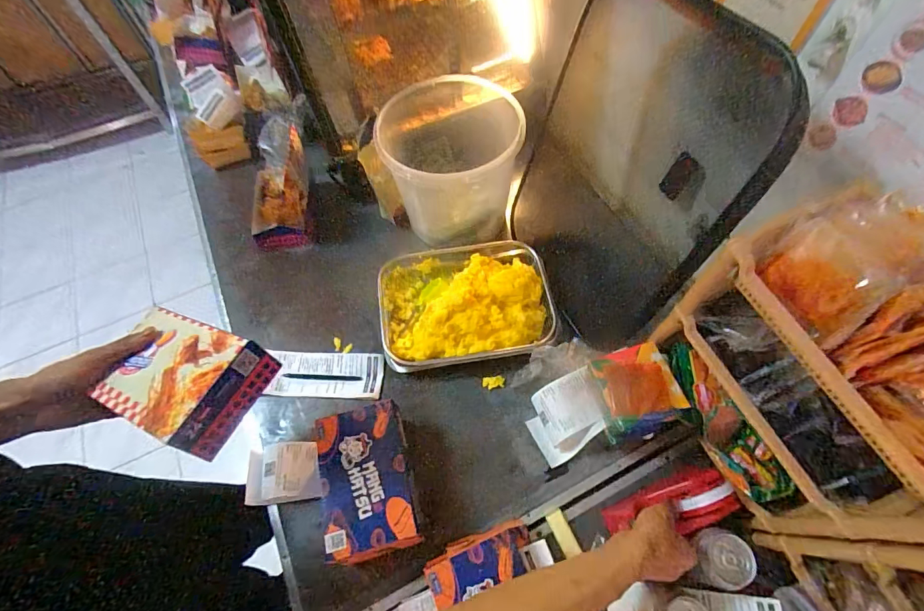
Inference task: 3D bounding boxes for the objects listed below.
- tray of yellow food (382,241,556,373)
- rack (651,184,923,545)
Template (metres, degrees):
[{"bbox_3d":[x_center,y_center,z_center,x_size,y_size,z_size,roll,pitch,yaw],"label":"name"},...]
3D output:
[{"bbox_3d":[0.002,-0.009,0.710,0.287,0.091,0.214,-8,63,-2],"label":"tray of yellow food"},{"bbox_3d":[0.397,0.082,0.474,0.183,0.314,0.283,-23,64,-10],"label":"rack"}]

